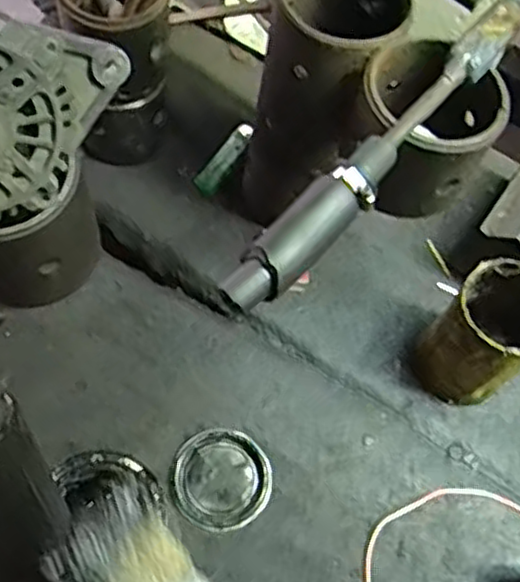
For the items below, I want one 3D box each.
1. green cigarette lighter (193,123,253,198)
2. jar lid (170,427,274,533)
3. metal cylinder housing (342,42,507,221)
[{"bbox_3d":[-0.030,-0.121,0.655,0.024,0.014,0.080,30,66,10],"label":"green cigarette lighter"},{"bbox_3d":[-0.031,0.143,0.547,0.072,0.010,0.075,2,64,-3],"label":"jar lid"},{"bbox_3d":[0.101,-0.102,0.454,0.091,0.080,0.095,12,64,-1],"label":"metal cylinder housing"}]

